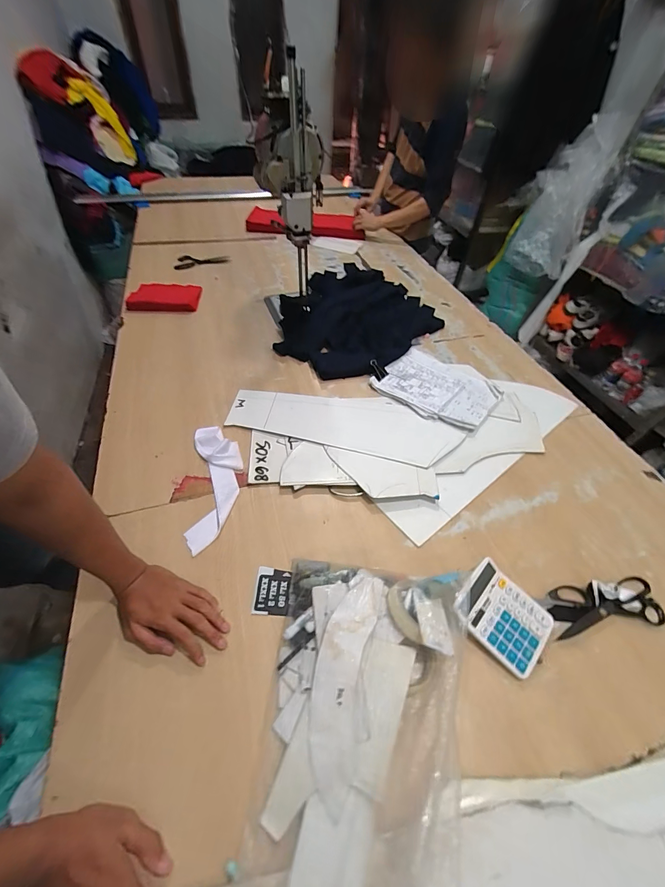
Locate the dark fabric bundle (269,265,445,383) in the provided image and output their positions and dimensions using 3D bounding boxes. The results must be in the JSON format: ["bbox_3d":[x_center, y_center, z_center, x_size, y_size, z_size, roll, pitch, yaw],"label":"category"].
[{"bbox_3d":[0.073,-0.422,1.126,0.465,0.060,0.587,33,54,22],"label":"dark fabric bundle"}]

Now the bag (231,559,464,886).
[{"bbox_3d":[0.039,0.389,0.429,0.264,0.057,0.466,8,49,3],"label":"bag"}]

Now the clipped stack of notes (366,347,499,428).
[{"bbox_3d":[0.276,-0.153,0.917,0.285,0.016,0.227,37,56,25],"label":"clipped stack of notes"}]

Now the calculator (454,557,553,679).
[{"bbox_3d":[0.272,0.271,0.552,0.144,0.022,0.116,41,63,15],"label":"calculator"}]

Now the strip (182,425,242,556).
[{"bbox_3d":[-0.238,0.075,0.711,0.096,0.008,0.288,-5,50,-9],"label":"strip"}]

